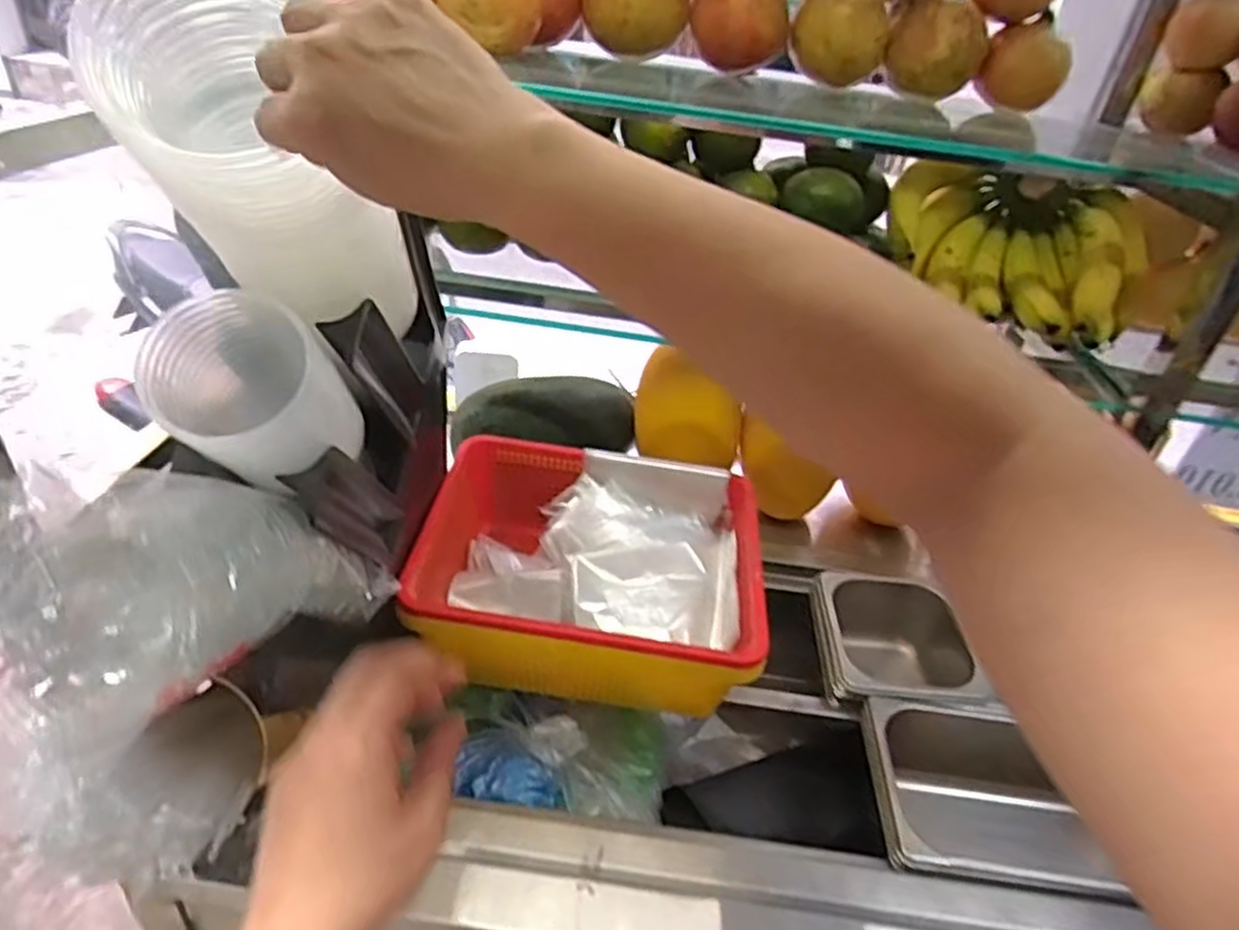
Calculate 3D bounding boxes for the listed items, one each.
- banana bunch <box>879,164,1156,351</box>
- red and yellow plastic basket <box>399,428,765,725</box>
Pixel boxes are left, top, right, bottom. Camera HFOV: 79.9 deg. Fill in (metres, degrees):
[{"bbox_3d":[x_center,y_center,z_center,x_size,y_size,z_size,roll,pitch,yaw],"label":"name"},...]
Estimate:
[{"bbox_3d":[0.407,-0.239,0.770,0.242,0.110,0.163,26,39,23],"label":"banana bunch"},{"bbox_3d":[-0.031,0.121,0.796,0.337,0.134,0.276,7,36,-2],"label":"red and yellow plastic basket"}]

